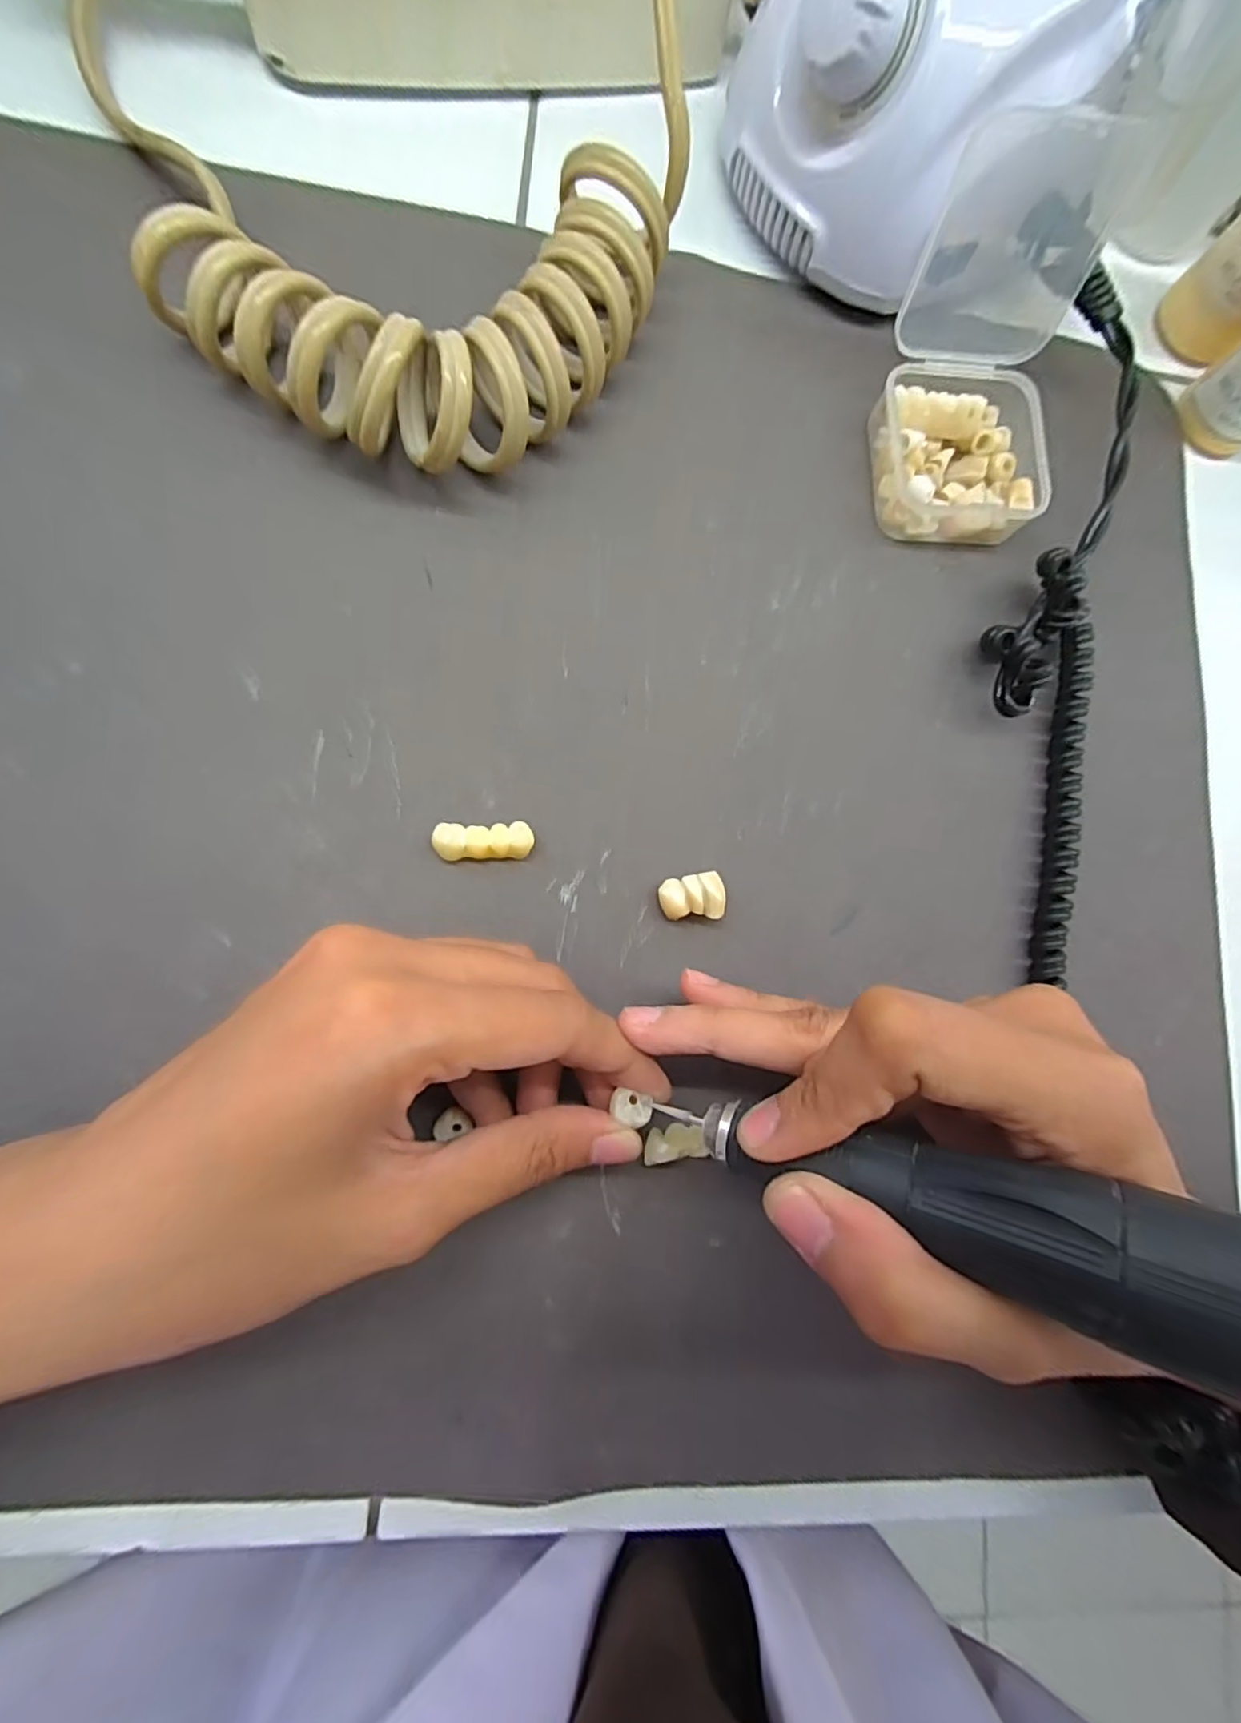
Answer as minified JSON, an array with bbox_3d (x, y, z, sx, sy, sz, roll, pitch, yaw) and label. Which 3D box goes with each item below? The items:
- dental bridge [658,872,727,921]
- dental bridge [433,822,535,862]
[{"bbox_3d":[0.022,0.011,0.187,0.021,0.006,0.014,-11,85,-8],"label":"dental bridge"},{"bbox_3d":[-0.040,-0.006,0.183,0.028,0.007,0.010,-1,84,-7],"label":"dental bridge"}]

